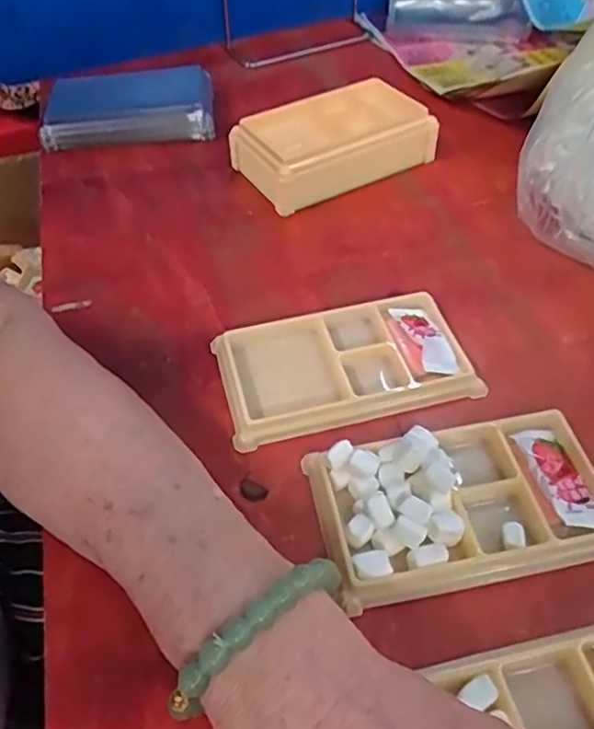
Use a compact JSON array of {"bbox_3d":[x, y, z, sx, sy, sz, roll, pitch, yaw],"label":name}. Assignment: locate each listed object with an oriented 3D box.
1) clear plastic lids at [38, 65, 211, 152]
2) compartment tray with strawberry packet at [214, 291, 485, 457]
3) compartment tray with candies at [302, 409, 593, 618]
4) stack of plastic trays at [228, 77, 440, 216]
[{"bbox_3d":[-0.140,-0.215,0.520,0.136,0.030,0.070,-4,50,-1],"label":"clear plastic lids"},{"bbox_3d":[0.025,-0.002,0.347,0.132,0.010,0.077,-13,50,-7],"label":"compartment tray with strawberry packet"},{"bbox_3d":[0.076,0.058,0.286,0.131,0.021,0.076,-11,50,-6],"label":"compartment tray with candies"},{"bbox_3d":[0.025,-0.170,0.474,0.145,0.036,0.091,-28,53,-19],"label":"stack of plastic trays"}]

